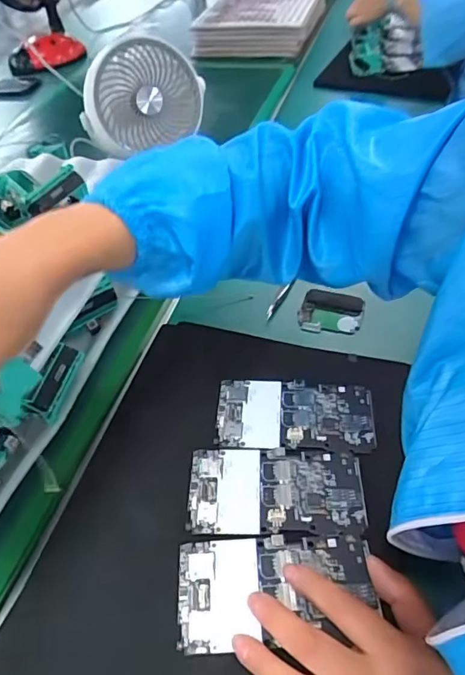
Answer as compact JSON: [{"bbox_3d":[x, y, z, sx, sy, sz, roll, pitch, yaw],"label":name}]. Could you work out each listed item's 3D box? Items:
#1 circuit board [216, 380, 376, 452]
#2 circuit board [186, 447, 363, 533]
[{"bbox_3d":[0.053,0.065,0.410,0.129,0.006,0.066,0,49,7],"label":"circuit board"},{"bbox_3d":[0.033,0.116,0.366,0.129,0.006,0.067,-3,49,5],"label":"circuit board"}]

